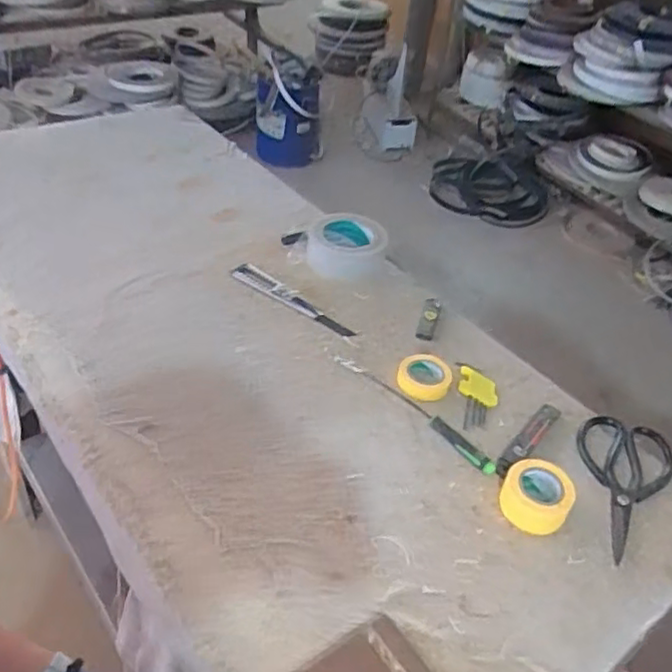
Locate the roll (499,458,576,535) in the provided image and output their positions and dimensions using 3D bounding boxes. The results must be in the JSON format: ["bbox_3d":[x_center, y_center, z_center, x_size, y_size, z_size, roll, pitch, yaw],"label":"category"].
[{"bbox_3d":[0.200,0.159,0.669,0.064,0.038,0.073,23,45,16],"label":"roll"}]

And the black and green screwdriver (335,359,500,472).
[{"bbox_3d":[0.089,0.080,0.760,0.025,0.016,0.234,-31,53,-33],"label":"black and green screwdriver"}]

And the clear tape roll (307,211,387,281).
[{"bbox_3d":[0.012,-0.137,0.987,0.106,0.061,0.111,3,42,-3],"label":"clear tape roll"}]

